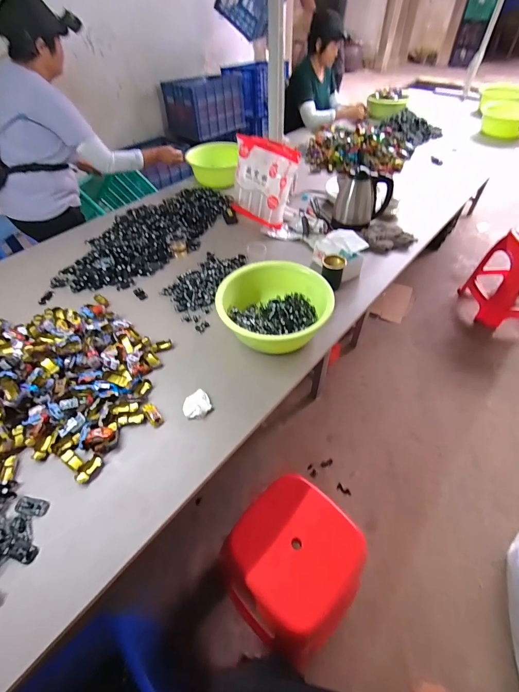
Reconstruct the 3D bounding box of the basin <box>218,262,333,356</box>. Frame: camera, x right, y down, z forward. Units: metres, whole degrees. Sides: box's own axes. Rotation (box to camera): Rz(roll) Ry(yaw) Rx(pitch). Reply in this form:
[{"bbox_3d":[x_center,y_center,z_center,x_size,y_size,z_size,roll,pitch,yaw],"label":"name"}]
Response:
[{"bbox_3d":[0.045,-0.122,0.952,0.309,0.117,0.290,-1,51,1],"label":"basin"}]

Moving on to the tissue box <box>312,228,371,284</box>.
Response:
[{"bbox_3d":[0.284,-0.320,1.146,0.114,0.130,0.166,-27,55,-19],"label":"tissue box"}]

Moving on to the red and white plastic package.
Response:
[{"bbox_3d":[0.009,-0.651,1.295,0.280,0.287,0.045,34,42,26],"label":"red and white plastic package"}]

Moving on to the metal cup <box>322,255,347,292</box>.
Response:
[{"bbox_3d":[0.247,-0.236,1.090,0.072,0.118,0.072,-1,51,1],"label":"metal cup"}]

